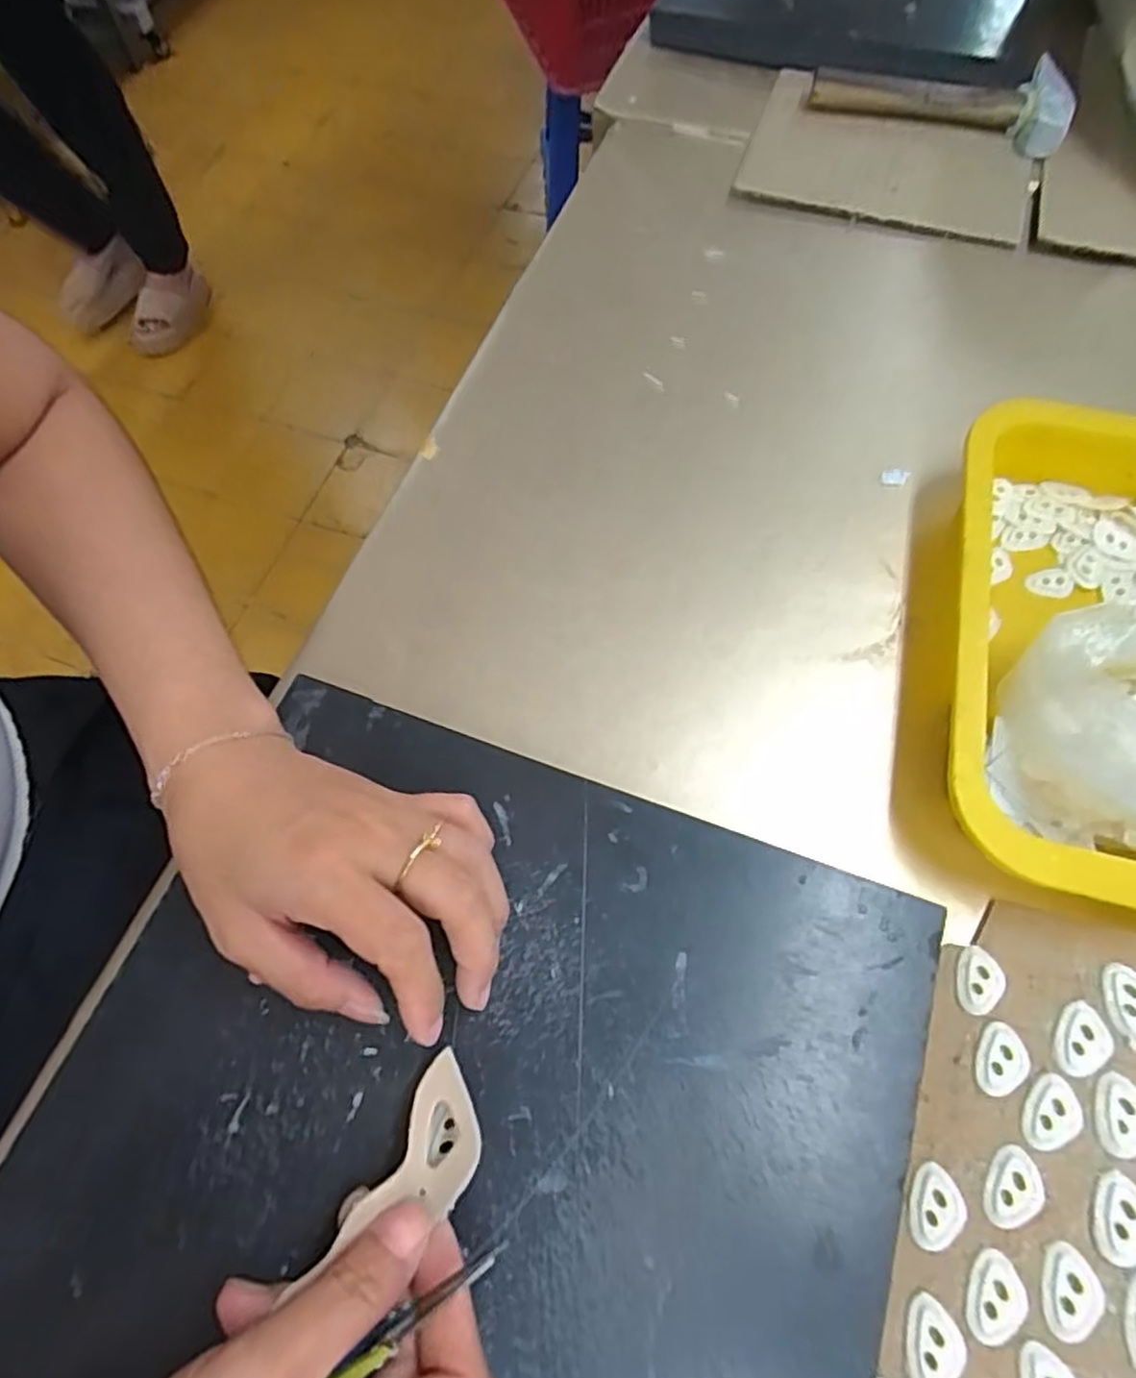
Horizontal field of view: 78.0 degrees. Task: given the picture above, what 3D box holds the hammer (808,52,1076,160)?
[{"bbox_3d":[0.289,-0.460,0.544,0.189,0.025,0.072,17,66,9],"label":"hammer"}]

